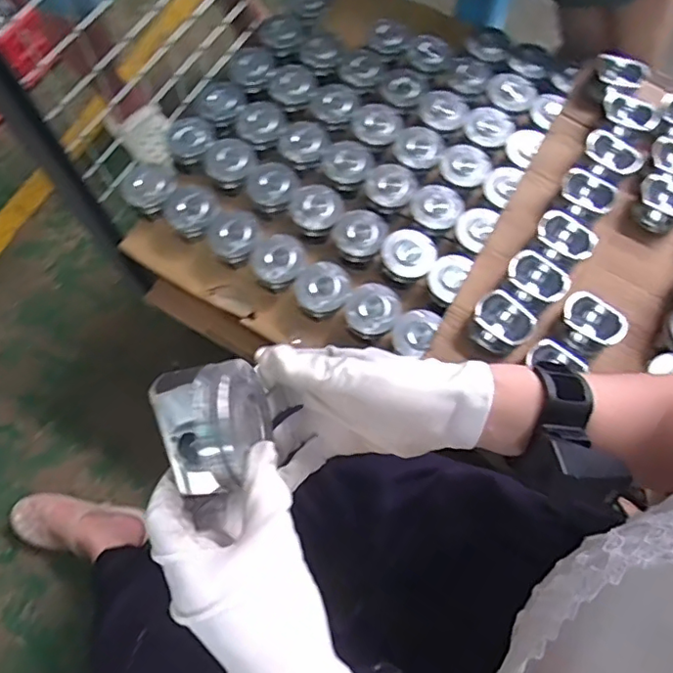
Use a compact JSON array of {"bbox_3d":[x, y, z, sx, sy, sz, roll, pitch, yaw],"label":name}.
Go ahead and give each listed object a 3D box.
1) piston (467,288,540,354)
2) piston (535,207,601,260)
[{"bbox_3d":[0.218,-0.018,0.749,0.078,0.055,0.073,35,72,10],"label":"piston"},{"bbox_3d":[0.320,-0.136,0.801,0.081,0.041,0.059,29,71,8],"label":"piston"}]

